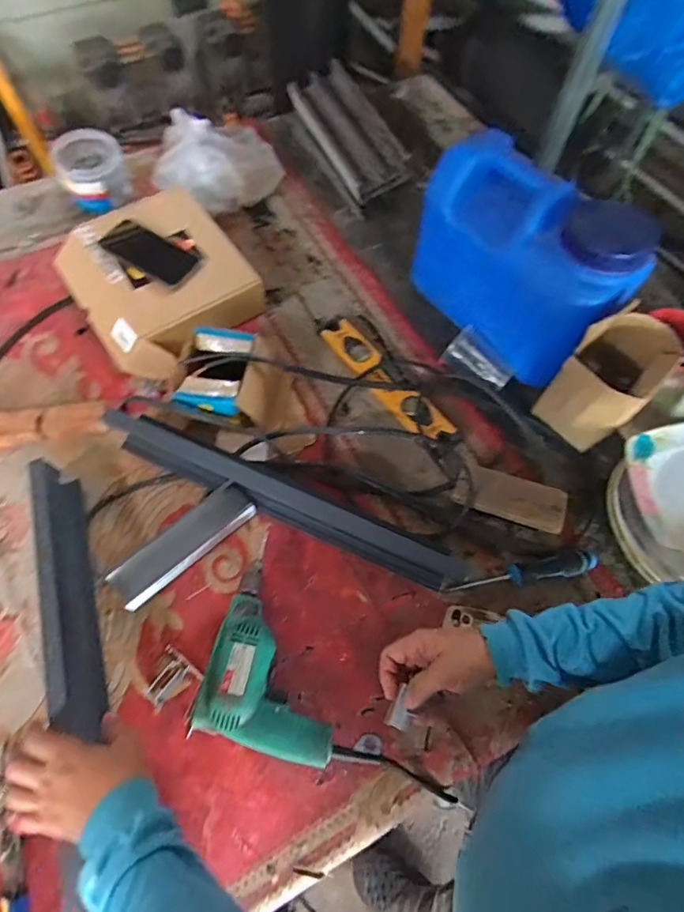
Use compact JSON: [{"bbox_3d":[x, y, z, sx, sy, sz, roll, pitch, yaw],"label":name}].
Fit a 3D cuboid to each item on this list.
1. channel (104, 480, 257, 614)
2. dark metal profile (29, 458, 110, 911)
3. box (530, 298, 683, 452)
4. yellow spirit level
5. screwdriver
[{"bbox_3d":[-0.206,0.114,0.646,0.194,0.028,0.056,-38,70,-18],"label":"channel"},{"bbox_3d":[-0.333,0.158,0.597,0.038,0.075,0.345,-20,59,-11],"label":"dark metal profile"},{"bbox_3d":[0.357,-0.096,0.670,0.141,0.165,0.107,-41,72,-20],"label":"box"},{"bbox_3d":[0.066,-0.125,0.763,0.057,0.020,0.256,-34,69,-16],"label":"yellow spirit level"},{"bbox_3d":[0.234,0.152,0.636,0.196,0.027,0.029,-9,64,-6],"label":"screwdriver"}]

